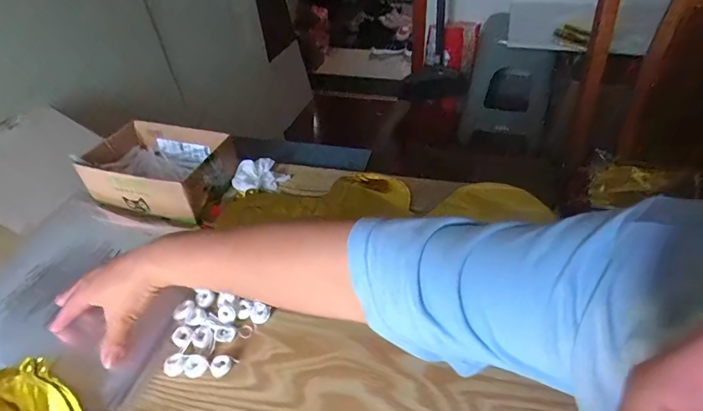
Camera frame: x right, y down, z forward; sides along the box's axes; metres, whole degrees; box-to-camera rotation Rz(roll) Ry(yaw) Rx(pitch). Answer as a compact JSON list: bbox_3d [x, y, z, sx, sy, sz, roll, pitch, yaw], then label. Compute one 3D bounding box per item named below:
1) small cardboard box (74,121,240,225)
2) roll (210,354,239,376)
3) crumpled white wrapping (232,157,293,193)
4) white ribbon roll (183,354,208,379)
[{"bbox_3d":[-0.285,-0.057,0.601,0.202,0.061,0.142,9,44,14],"label":"small cardboard box"},{"bbox_3d":[-0.126,0.156,0.396,0.018,0.009,0.024,27,51,30],"label":"roll"},{"bbox_3d":[-0.135,-0.045,0.596,0.080,0.025,0.054,-17,44,-13],"label":"crumpled white wrapping"},{"bbox_3d":[-0.152,0.158,0.395,0.021,0.006,0.021,36,66,18],"label":"white ribbon roll"}]

